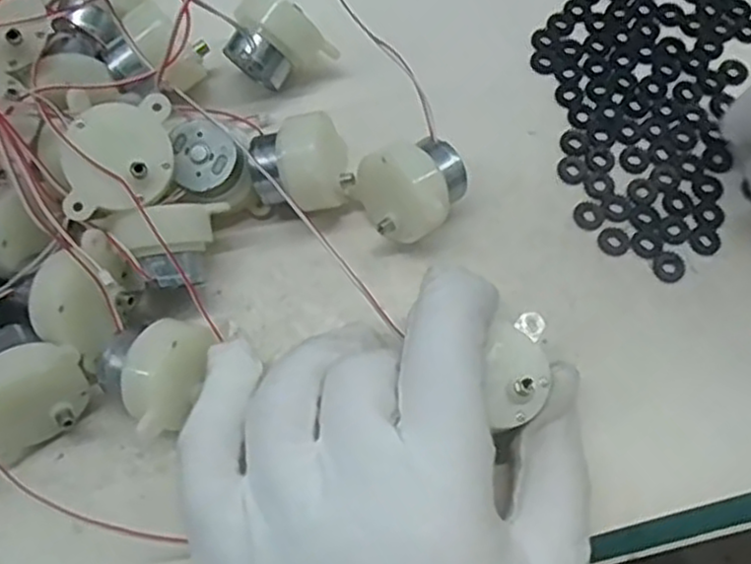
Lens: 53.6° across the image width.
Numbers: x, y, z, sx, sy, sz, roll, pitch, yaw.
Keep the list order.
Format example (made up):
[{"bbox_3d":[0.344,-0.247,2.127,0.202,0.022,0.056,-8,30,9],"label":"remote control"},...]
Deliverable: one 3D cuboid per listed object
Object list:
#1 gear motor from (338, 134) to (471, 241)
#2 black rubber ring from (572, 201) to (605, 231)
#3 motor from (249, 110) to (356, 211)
[{"bbox_3d":[0.013,-0.031,0.250,0.034,0.033,0.036,-34,73,-12],"label":"gear motor"},{"bbox_3d":[0.075,-0.024,0.262,0.011,0.004,0.011,0,69,0],"label":"black rubber ring"},{"bbox_3d":[-0.024,-0.038,0.253,0.032,0.032,0.029,-11,69,-4],"label":"motor"}]

